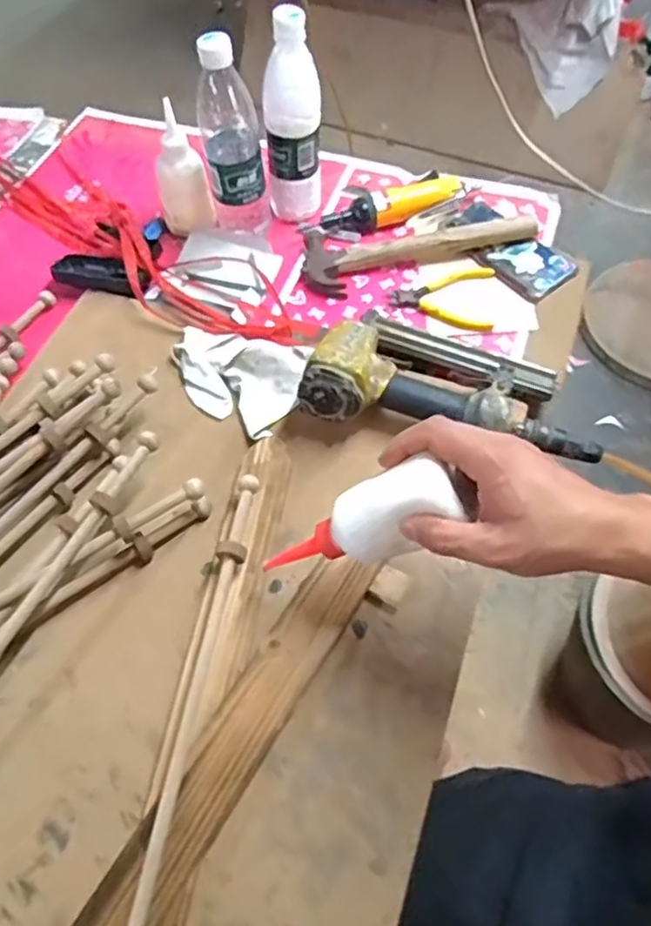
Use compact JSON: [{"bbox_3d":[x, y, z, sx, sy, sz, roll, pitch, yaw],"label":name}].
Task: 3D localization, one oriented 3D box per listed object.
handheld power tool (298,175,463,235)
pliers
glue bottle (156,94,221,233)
[{"bbox_3d":[0.070,-0.314,0.818,0.202,0.036,0.045,-17,60,-10],"label":"handheld power tool"},{"bbox_3d":[0.132,-0.189,0.754,0.110,0.016,0.085,5,59,3],"label":"pliers"},{"bbox_3d":[-0.167,-0.332,0.783,0.062,0.133,0.052,-15,60,-8],"label":"glue bottle"}]

